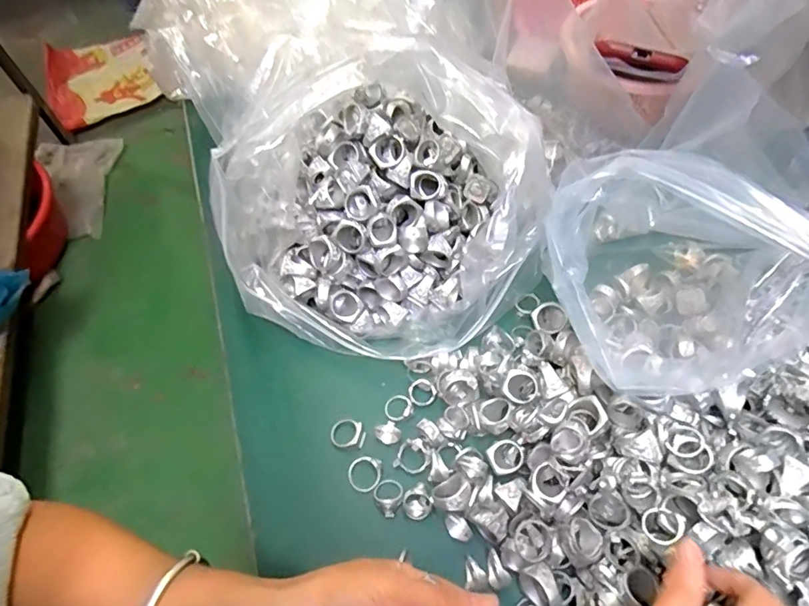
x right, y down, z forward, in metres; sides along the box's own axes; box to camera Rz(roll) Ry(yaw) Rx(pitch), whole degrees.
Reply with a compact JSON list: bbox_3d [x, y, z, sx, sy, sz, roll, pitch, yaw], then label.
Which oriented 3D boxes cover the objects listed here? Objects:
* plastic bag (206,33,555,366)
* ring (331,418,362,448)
[{"bbox_3d":[-0.009,-0.076,0.397,0.205,0.159,0.238,37,68,21],"label":"plastic bag"},{"bbox_3d":[-0.044,0.097,0.385,0.022,0.008,0.021,-1,60,2],"label":"ring"}]

